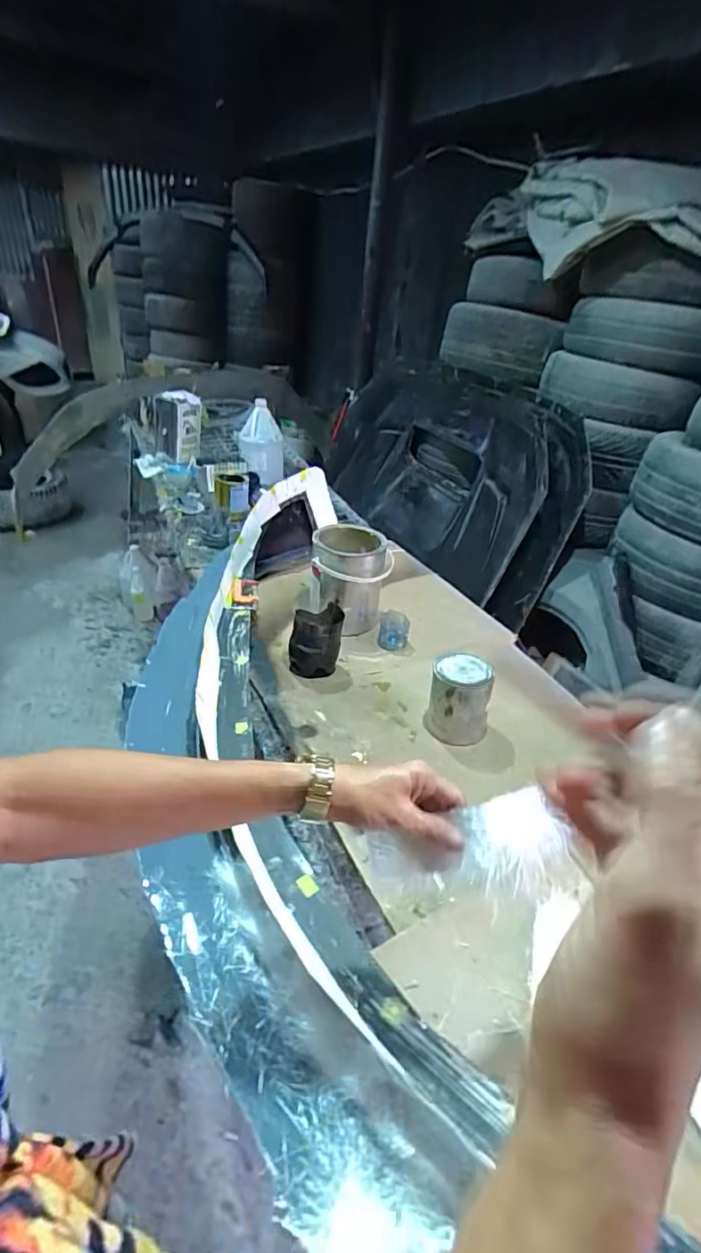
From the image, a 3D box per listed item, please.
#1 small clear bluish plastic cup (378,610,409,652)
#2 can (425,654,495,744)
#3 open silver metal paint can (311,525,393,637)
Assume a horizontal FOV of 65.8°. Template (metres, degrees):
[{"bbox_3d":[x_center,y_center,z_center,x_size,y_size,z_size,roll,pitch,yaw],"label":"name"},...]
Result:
[{"bbox_3d":[0.097,0.009,1.203,0.063,0.070,0.059,6,35,3],"label":"small clear bluish plastic cup"},{"bbox_3d":[0.195,0.128,0.959,0.114,0.125,0.106,9,35,7],"label":"can"},{"bbox_3d":[-0.001,-0.099,1.235,0.171,0.201,0.182,0,35,-5],"label":"open silver metal paint can"}]

